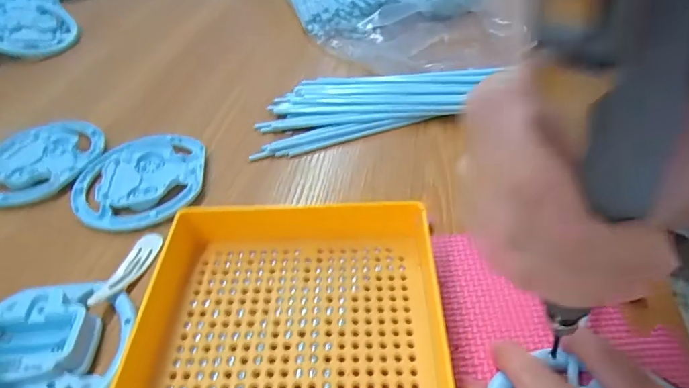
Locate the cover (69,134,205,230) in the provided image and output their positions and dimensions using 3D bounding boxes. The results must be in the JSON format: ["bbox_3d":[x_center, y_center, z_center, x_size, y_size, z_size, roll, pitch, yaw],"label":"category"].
[{"bbox_3d":[-0.160,-0.011,0.357,0.096,0.013,0.099,-9,44,-7],"label":"cover"}]

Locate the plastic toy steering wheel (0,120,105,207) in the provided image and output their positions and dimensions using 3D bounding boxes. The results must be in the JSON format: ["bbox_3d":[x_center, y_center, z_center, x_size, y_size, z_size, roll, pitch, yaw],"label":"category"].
[{"bbox_3d":[-0.256,-0.025,0.378,0.100,0.017,0.094,-2,44,2],"label":"plastic toy steering wheel"}]

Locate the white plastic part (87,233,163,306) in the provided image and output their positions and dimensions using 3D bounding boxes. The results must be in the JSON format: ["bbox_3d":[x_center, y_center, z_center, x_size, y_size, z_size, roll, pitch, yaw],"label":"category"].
[{"bbox_3d":[-0.141,0.046,0.291,0.021,0.011,0.064,8,45,12],"label":"white plastic part"}]

